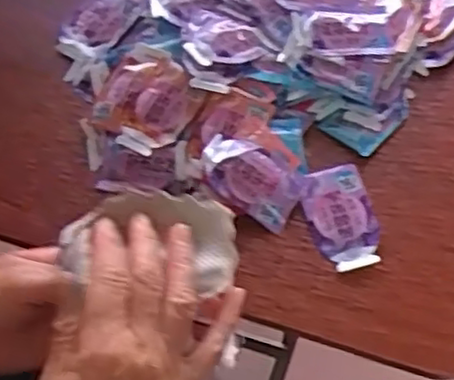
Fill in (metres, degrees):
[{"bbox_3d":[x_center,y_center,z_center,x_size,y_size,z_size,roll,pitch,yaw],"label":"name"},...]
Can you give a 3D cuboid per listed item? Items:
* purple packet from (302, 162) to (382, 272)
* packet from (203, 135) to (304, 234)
[{"bbox_3d":[0.083,0.020,0.495,0.045,0.008,0.077,-12,63,-9],"label":"purple packet"},{"bbox_3d":[0.018,-0.009,0.497,0.074,0.013,0.049,36,77,-4],"label":"packet"}]

